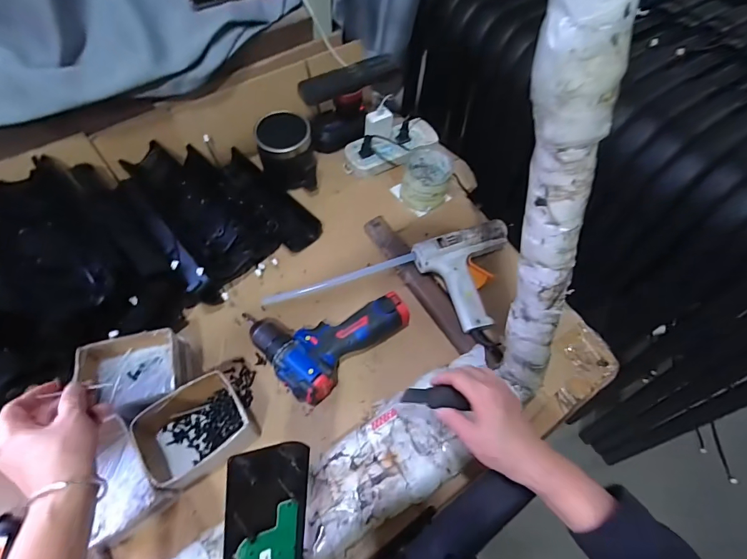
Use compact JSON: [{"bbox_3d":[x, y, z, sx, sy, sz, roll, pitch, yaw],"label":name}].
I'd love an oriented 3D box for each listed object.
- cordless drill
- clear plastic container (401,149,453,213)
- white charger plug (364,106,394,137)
[{"bbox_3d":[-0.069,0.063,0.607,0.206,0.059,0.169,-34,69,-19],"label":"cordless drill"},{"bbox_3d":[0.093,-0.178,0.727,0.083,0.068,0.092,17,62,6],"label":"clear plastic container"},{"bbox_3d":[0.010,-0.289,0.764,0.050,0.051,0.029,-29,67,-17],"label":"white charger plug"}]

